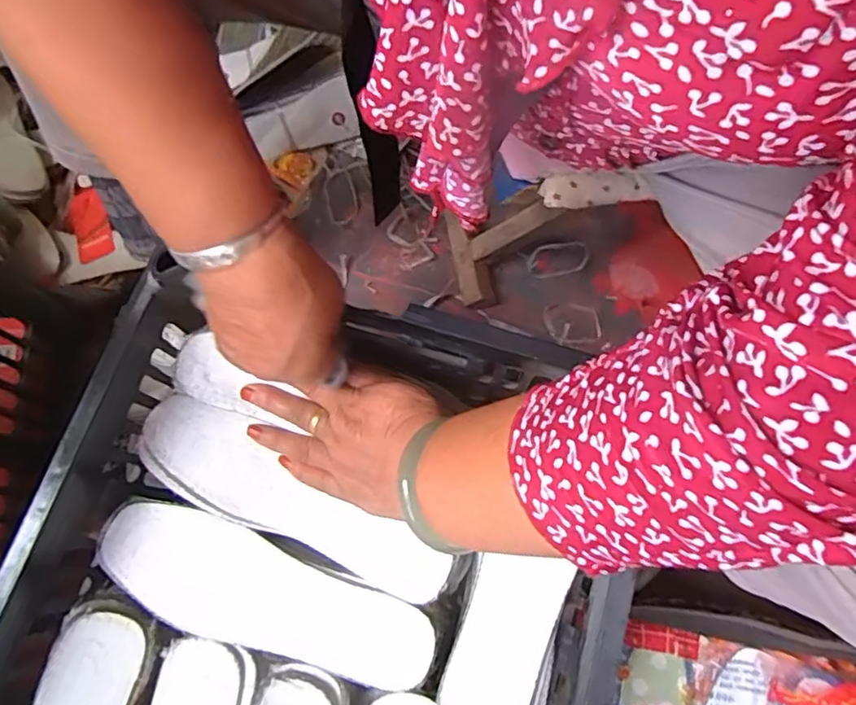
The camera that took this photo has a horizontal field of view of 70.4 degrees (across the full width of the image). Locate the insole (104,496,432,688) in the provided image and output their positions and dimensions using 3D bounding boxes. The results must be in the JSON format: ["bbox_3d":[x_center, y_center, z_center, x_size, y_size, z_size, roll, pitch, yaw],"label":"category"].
[{"bbox_3d":[-0.107,0.158,0.389,0.221,0.017,0.065,21,75,4],"label":"insole"}]

